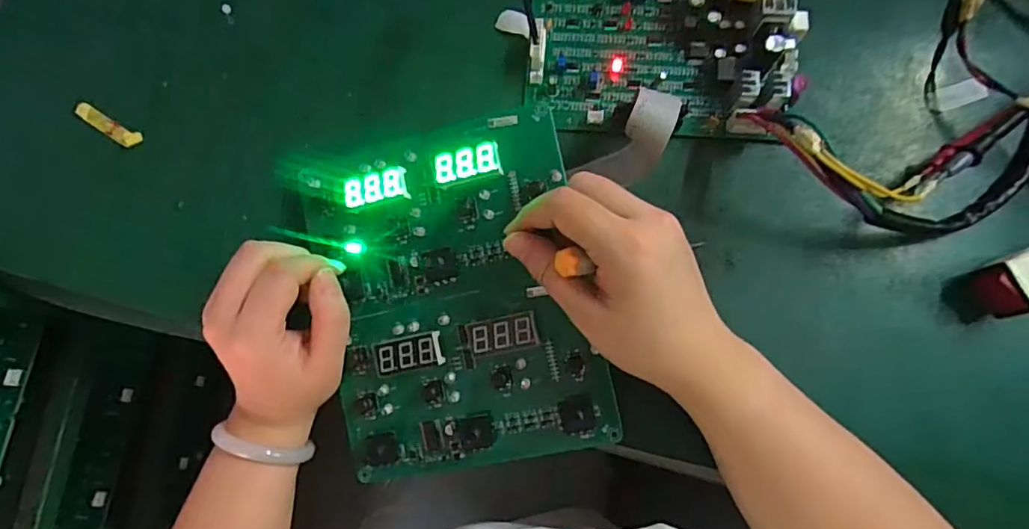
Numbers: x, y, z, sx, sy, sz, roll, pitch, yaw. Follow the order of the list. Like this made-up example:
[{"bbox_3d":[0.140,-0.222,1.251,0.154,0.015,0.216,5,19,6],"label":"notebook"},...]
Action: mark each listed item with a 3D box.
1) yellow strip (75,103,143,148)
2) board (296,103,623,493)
[{"bbox_3d":[-0.283,-0.097,0.390,0.051,0.004,0.013,32,79,9],"label":"yellow strip"},{"bbox_3d":[-0.038,0.020,0.335,0.159,0.015,0.200,-12,88,10],"label":"board"}]

